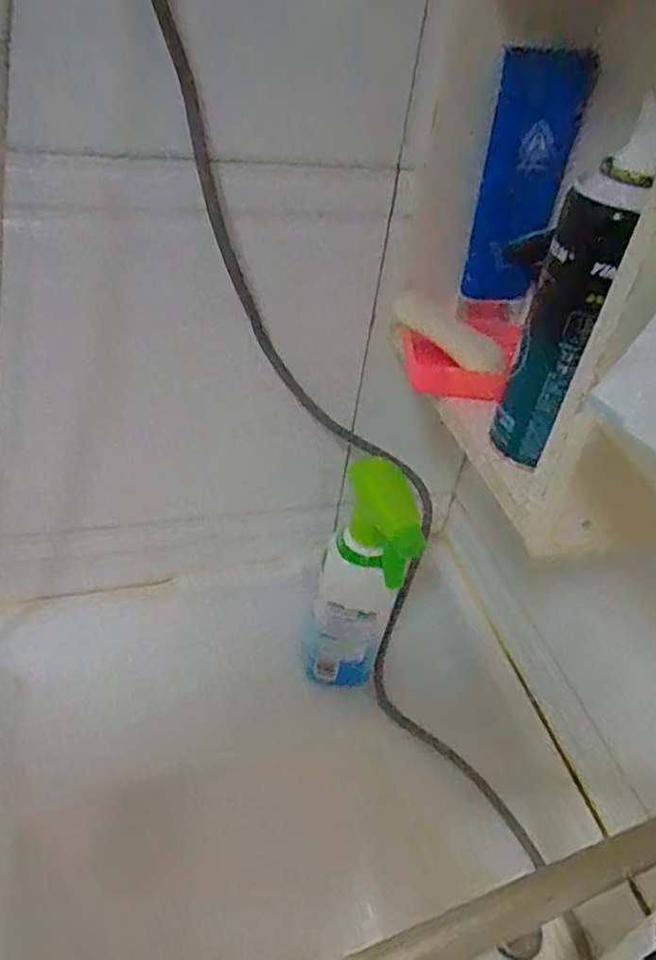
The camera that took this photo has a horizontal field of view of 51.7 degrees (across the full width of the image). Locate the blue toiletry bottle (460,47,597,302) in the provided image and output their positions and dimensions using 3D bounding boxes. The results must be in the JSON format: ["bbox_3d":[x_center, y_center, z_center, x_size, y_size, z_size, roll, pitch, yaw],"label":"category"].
[{"bbox_3d":[0.128,-0.197,0.451,0.054,0.151,0.027,16,41,9],"label":"blue toiletry bottle"}]

